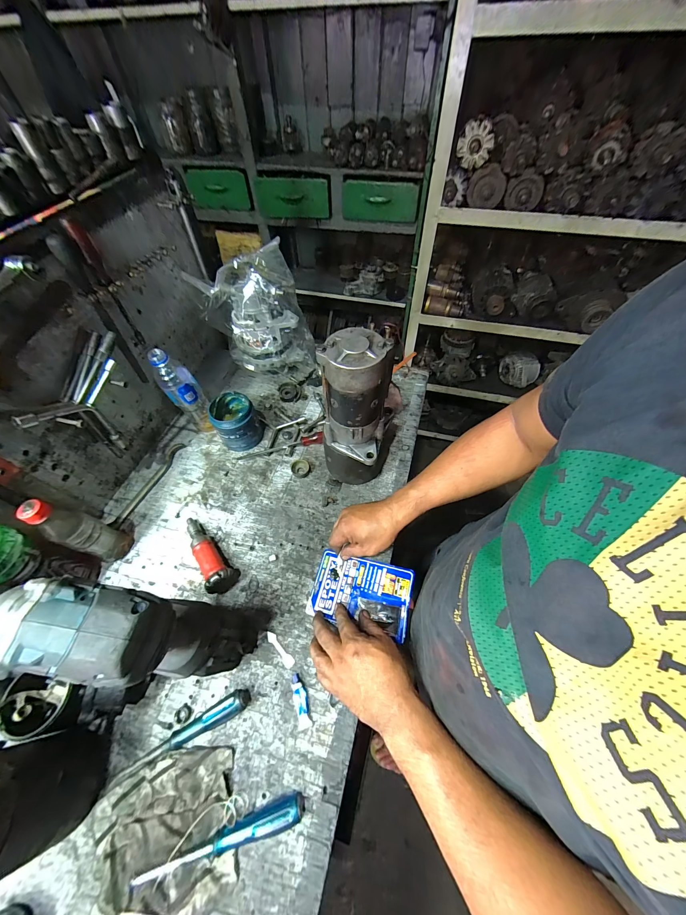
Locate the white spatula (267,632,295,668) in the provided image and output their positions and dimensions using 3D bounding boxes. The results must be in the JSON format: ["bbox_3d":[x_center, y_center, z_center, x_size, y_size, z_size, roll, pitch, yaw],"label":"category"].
[{"bbox_3d":[-0.099,0.300,0.475,0.014,0.004,0.062,-39,65,-22],"label":"white spatula"}]

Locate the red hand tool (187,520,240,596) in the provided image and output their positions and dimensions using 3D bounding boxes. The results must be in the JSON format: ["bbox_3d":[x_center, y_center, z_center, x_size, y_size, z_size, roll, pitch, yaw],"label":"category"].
[{"bbox_3d":[-0.247,0.169,0.540,0.047,0.051,0.155,-37,64,-21],"label":"red hand tool"}]

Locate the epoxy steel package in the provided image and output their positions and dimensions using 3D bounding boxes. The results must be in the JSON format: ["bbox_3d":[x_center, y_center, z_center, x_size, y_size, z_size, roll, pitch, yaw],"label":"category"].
[{"bbox_3d":[0.032,0.228,0.520,0.165,0.015,0.107,13,59,9],"label":"epoxy steel package"}]

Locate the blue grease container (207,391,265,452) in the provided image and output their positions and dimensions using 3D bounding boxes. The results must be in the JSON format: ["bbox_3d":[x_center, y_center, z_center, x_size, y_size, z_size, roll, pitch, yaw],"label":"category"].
[{"bbox_3d":[-0.232,-0.082,0.670,0.095,0.097,0.107,-13,58,-8],"label":"blue grease container"}]

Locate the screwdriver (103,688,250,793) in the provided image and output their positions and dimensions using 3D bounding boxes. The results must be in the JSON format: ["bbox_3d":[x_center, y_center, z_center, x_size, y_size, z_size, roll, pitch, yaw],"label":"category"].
[{"bbox_3d":[-0.224,0.380,0.410,0.190,0.032,0.027,-24,60,-14],"label":"screwdriver"}]

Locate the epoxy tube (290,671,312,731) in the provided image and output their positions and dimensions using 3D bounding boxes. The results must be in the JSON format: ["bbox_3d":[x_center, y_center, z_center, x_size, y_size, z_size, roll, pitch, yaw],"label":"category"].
[{"bbox_3d":[-0.059,0.353,0.439,0.019,0.009,0.066,-21,60,-13],"label":"epoxy tube"}]

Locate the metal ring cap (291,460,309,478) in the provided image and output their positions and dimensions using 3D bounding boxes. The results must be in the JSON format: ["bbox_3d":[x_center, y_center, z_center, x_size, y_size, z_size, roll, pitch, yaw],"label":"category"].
[{"bbox_3d":[-0.091,0.024,0.648,0.036,0.013,0.040,-15,59,-9],"label":"metal ring cap"}]

